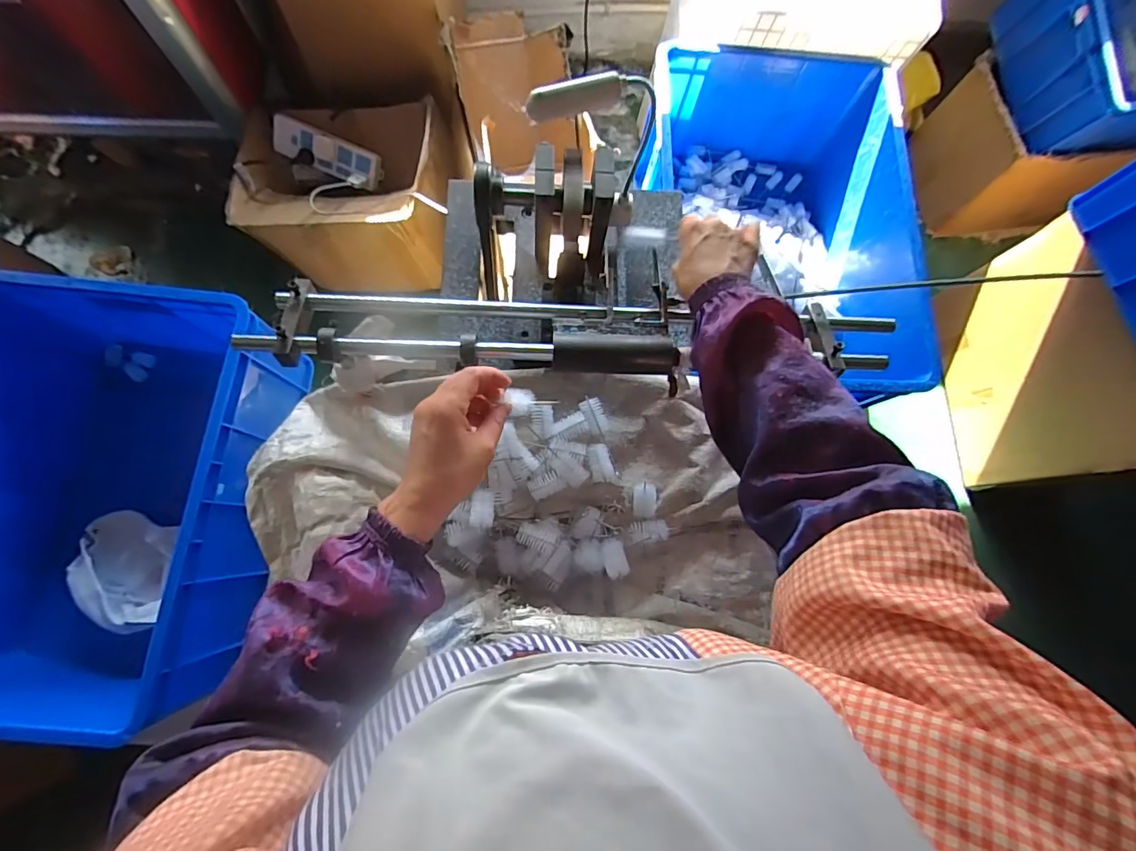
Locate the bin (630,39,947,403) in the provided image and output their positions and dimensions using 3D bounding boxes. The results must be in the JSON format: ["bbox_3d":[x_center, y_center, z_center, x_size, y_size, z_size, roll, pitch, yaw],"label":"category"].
[{"bbox_3d":[0.343,-0.326,0.855,0.394,0.225,0.582,2,77,1],"label":"bin"}]

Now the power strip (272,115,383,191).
[{"bbox_3d":[-0.534,-0.603,1.106,0.231,0.027,0.078,20,113,-7],"label":"power strip"}]

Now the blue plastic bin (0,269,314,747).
[{"bbox_3d":[-0.701,0.110,0.800,0.421,0.273,0.603,5,77,2],"label":"blue plastic bin"}]

